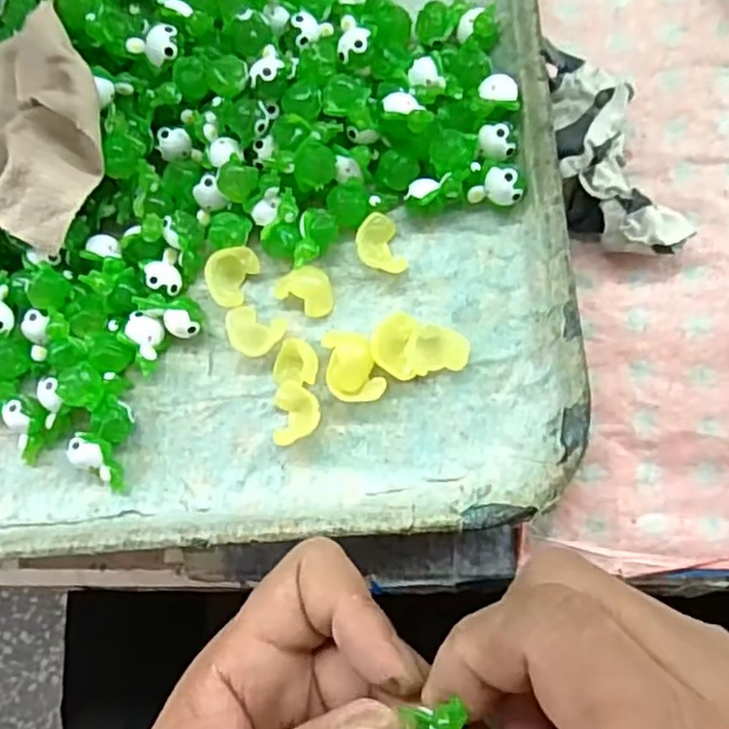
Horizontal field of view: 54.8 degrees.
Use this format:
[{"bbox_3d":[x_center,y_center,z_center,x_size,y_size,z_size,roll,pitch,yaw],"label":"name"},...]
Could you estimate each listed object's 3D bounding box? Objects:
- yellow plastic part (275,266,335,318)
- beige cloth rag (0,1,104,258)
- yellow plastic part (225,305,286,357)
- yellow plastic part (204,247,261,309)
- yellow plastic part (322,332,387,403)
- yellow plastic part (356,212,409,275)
[{"bbox_3d":[-0.024,-0.027,0.270,0.021,0.010,0.018,-15,81,4],"label":"yellow plastic part"},{"bbox_3d":[-0.129,-0.089,0.267,0.065,0.027,0.078,21,84,8],"label":"beige cloth rag"},{"bbox_3d":[-0.042,-0.012,0.270,0.023,0.009,0.017,23,85,9],"label":"yellow plastic part"},{"bbox_3d":[-0.052,-0.035,0.273,0.017,0.011,0.023,31,86,9],"label":"yellow plastic part"},{"bbox_3d":[-0.005,0.001,0.261,0.019,0.012,0.028,-22,80,2],"label":"yellow plastic part"},{"bbox_3d":[0.006,-0.045,0.269,0.016,0.010,0.025,-19,80,3],"label":"yellow plastic part"}]

